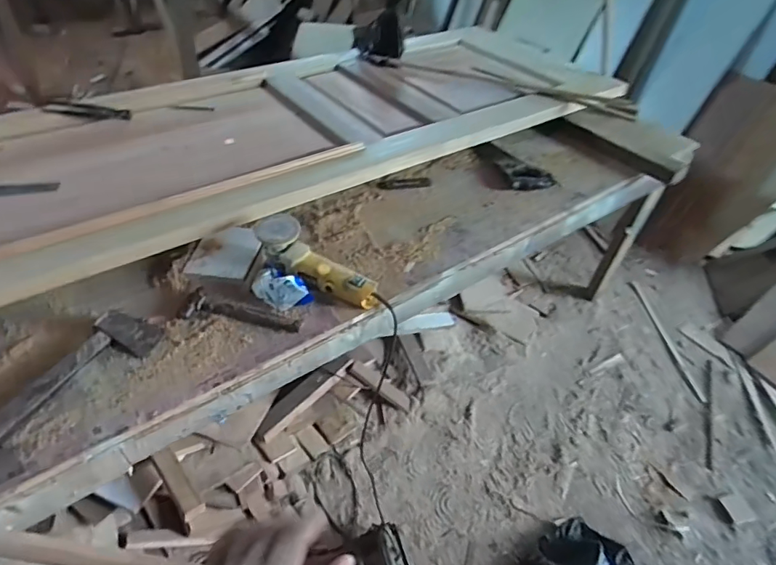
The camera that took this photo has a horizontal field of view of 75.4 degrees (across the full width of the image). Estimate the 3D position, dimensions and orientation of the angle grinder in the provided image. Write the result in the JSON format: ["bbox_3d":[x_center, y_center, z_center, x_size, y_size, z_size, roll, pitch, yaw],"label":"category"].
[{"bbox_3d":[-0.150,-0.042,1.049,0.284,0.106,0.092,27,47,21],"label":"angle grinder"}]

